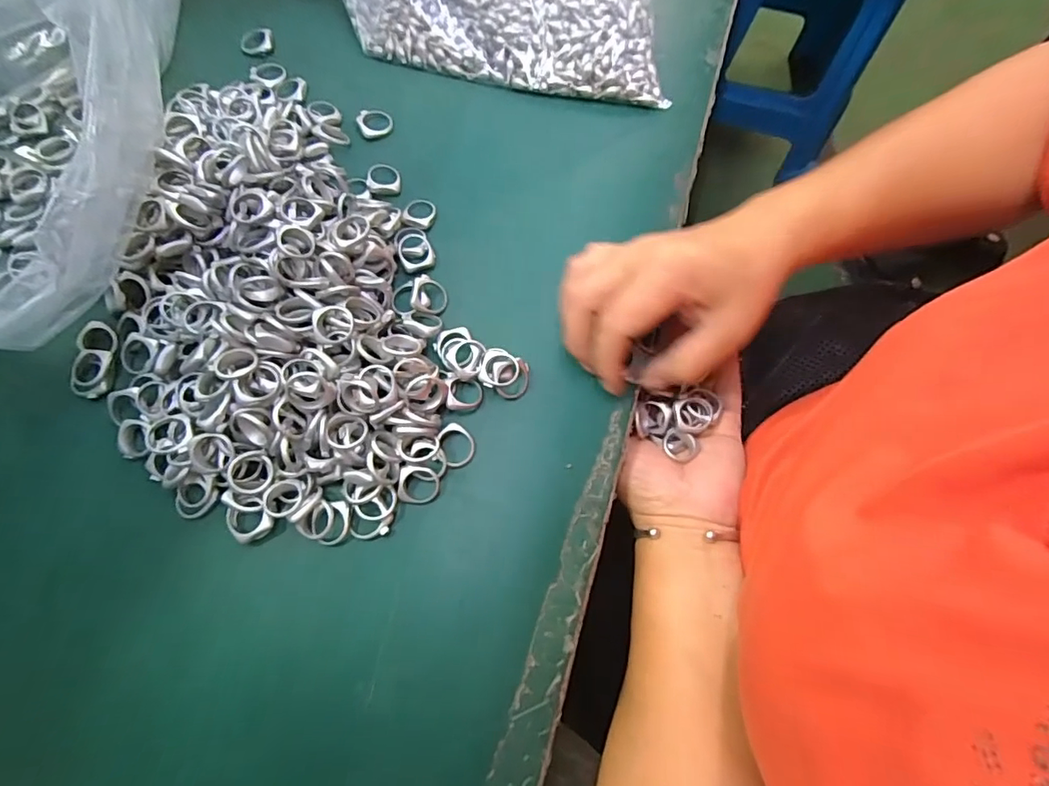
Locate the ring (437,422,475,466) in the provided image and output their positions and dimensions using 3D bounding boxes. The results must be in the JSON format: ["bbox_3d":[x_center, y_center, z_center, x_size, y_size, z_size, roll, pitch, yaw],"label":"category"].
[{"bbox_3d":[-0.038,0.029,0.281,0.021,0.006,0.022,1,72,-2],"label":"ring"}]

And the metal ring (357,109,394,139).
[{"bbox_3d":[-0.104,-0.189,0.356,0.024,0.004,0.023,1,72,-2],"label":"metal ring"}]

